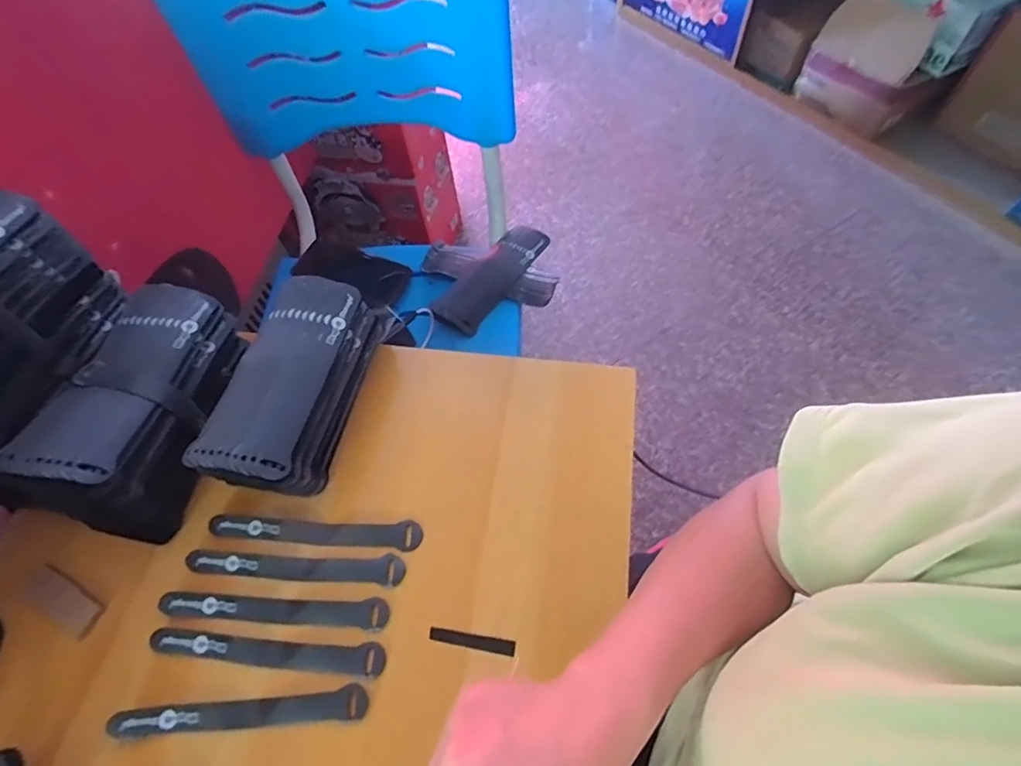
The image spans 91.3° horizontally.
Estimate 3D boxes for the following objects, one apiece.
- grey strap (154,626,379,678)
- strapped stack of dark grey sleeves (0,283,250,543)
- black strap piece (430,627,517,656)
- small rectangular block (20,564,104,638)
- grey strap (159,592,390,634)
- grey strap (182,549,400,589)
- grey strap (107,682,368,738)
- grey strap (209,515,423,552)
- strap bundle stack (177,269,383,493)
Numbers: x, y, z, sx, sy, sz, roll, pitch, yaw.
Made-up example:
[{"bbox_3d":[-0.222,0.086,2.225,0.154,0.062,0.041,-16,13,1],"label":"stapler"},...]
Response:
[{"bbox_3d":[-0.200,0.217,0.405,0.193,0.005,0.025,3,61,6],"label":"grey strap"},{"bbox_3d":[-0.338,0.015,0.462,0.111,0.101,0.230,3,62,3],"label":"strapped stack of dark grey sleeves"},{"bbox_3d":[-0.031,0.210,0.406,0.070,0.004,0.010,7,61,8],"label":"black strap piece"},{"bbox_3d":[-0.397,0.190,0.441,0.088,0.004,0.030,19,67,20],"label":"small rectangular block"},{"bbox_3d":[-0.200,0.189,0.422,0.192,0.004,0.024,3,61,6],"label":"grey strap"},{"bbox_3d":[-0.192,0.159,0.437,0.194,0.006,0.024,2,61,5],"label":"grey strap"},{"bbox_3d":[-0.209,0.256,0.386,0.190,0.007,0.023,-6,56,-1],"label":"grey strap"},{"bbox_3d":[-0.178,0.136,0.454,0.193,0.009,0.023,1,60,5],"label":"grey strap"},{"bbox_3d":[-0.204,0.003,0.479,0.090,0.082,0.209,9,62,6],"label":"strap bundle stack"}]

